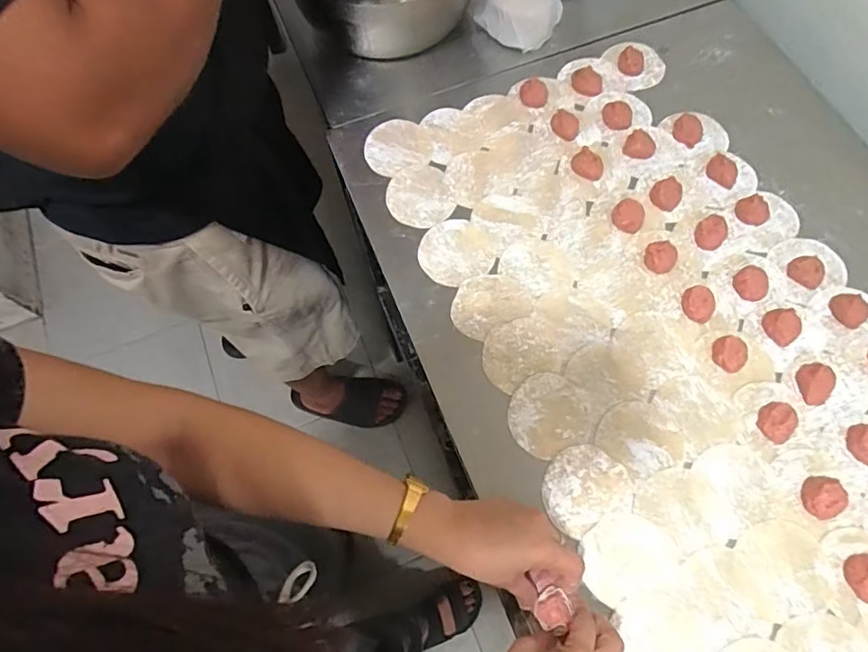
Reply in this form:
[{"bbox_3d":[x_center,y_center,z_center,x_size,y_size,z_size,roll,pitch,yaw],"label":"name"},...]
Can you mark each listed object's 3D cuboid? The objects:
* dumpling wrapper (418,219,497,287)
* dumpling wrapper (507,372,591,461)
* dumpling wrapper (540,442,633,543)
[{"bbox_3d":[0.026,-0.084,0.593,0.084,0.004,0.077,-1,68,1],"label":"dumpling wrapper"},{"bbox_3d":[0.113,0.087,0.521,0.078,0.004,0.077,-1,68,1],"label":"dumpling wrapper"},{"bbox_3d":[0.142,0.152,0.499,0.081,0.005,0.070,-26,70,-9],"label":"dumpling wrapper"}]

